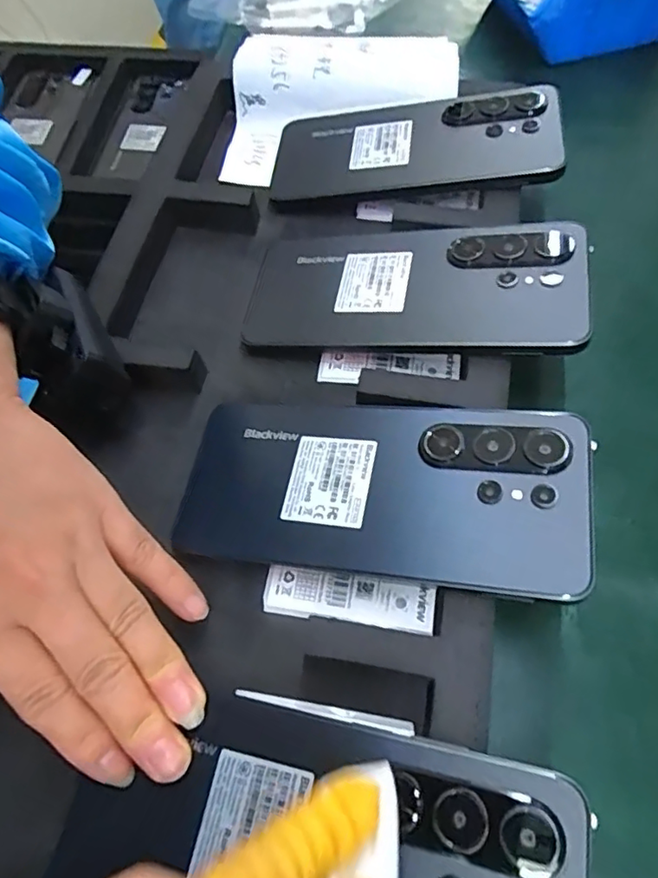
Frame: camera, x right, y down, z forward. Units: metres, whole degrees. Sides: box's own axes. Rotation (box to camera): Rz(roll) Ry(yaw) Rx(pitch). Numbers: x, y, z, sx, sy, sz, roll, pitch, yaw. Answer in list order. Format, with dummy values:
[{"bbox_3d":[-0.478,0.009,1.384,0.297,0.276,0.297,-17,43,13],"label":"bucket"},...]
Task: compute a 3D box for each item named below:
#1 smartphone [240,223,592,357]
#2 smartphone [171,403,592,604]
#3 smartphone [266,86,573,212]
[{"bbox_3d":[0.040,-0.078,0.290,0.167,0.010,0.080,5,62,19],"label":"smartphone"},{"bbox_3d":[0.018,0.020,0.238,0.166,0.009,0.074,3,62,18],"label":"smartphone"},{"bbox_3d":[0.048,-0.172,0.341,0.167,0.011,0.077,2,62,16],"label":"smartphone"}]

